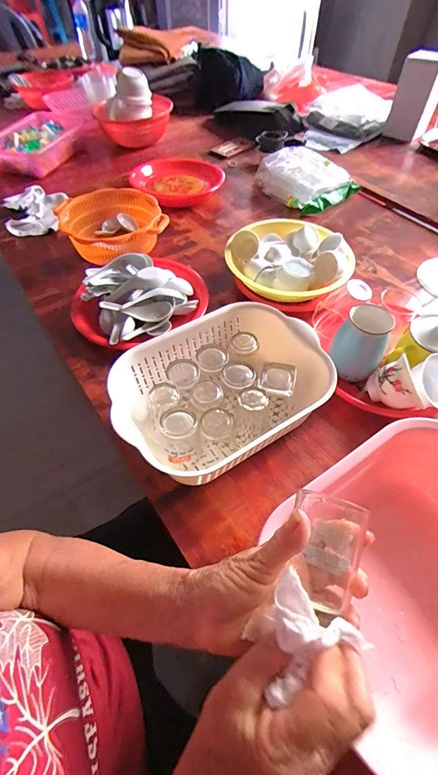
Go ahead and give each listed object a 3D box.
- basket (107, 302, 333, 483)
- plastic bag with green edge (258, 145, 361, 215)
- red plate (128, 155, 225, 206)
[{"bbox_3d":[0.006,0.009,0.510,0.299,0.103,0.221,-26,58,-18],"label":"basket"},{"bbox_3d":[0.243,-0.584,0.952,0.211,0.069,0.222,-29,59,-19],"label":"plastic bag with green edge"},{"bbox_3d":[-0.119,-0.613,1.006,0.267,0.036,0.272,0,54,0],"label":"red plate"}]

